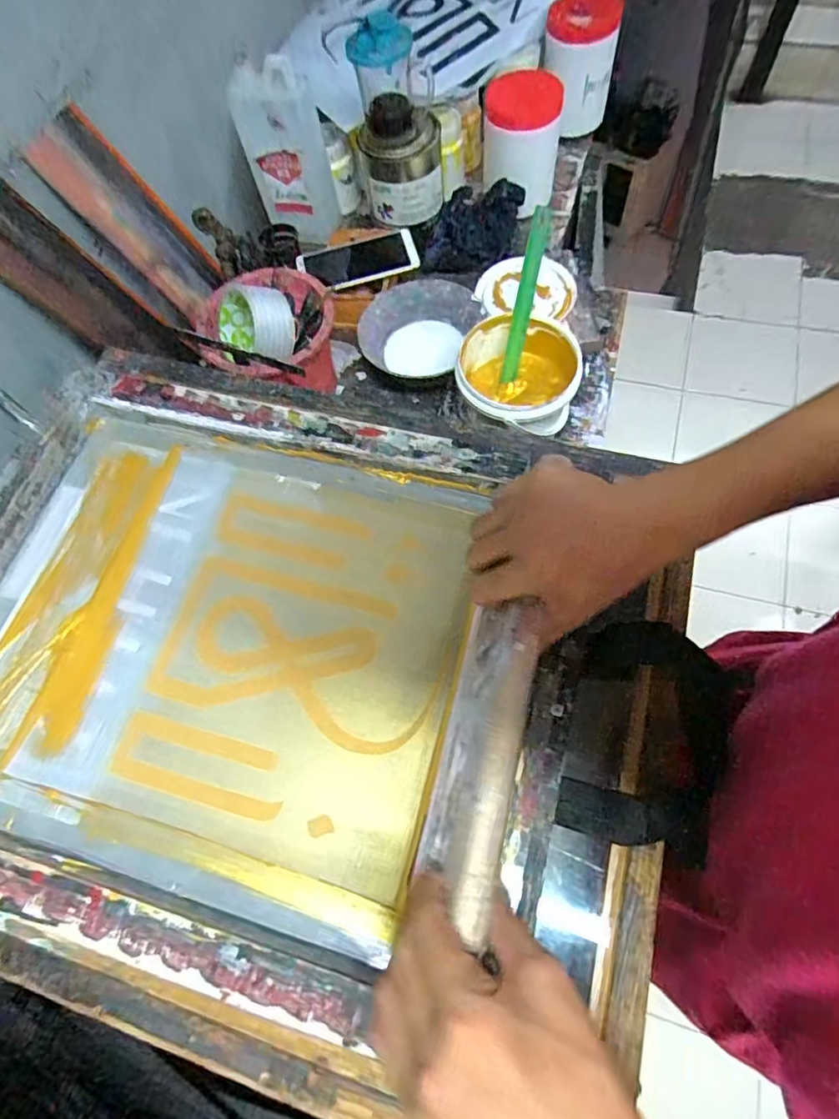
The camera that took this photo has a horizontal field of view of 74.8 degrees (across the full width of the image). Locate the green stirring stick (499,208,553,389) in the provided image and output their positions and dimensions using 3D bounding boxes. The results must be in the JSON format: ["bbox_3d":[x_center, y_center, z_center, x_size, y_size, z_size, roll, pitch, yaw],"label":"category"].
[{"bbox_3d":[0.105,-0.258,0.552,0.017,0.167,0.014,17,47,10],"label":"green stirring stick"}]

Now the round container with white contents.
[{"bbox_3d":[-0.001,-0.295,0.702,0.125,0.049,0.128,-2,67,5],"label":"round container with white contents"}]

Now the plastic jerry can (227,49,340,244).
[{"bbox_3d":[-0.180,-0.552,0.752,0.106,0.198,0.070,-9,66,-1],"label":"plastic jerry can"}]

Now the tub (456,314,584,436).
[{"bbox_3d":[0.101,-0.190,0.588,0.129,0.064,0.125,19,70,13],"label":"tub"}]

